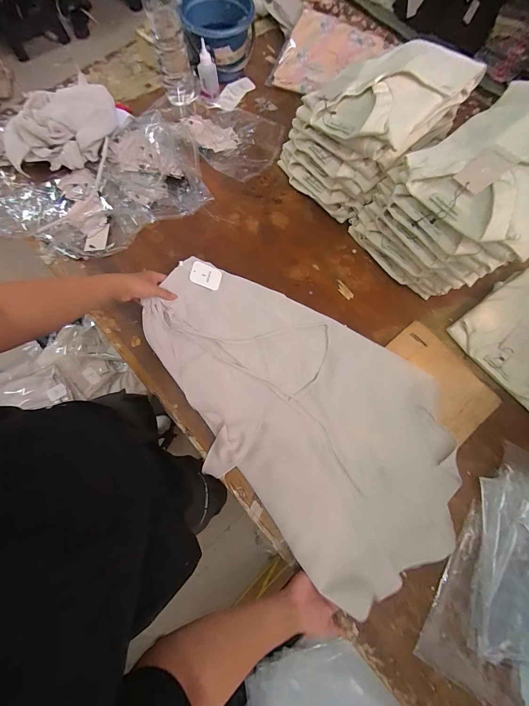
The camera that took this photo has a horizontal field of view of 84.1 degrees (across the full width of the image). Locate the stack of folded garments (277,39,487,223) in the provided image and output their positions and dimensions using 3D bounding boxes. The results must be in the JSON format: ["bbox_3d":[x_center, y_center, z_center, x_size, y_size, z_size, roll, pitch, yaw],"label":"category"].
[{"bbox_3d":[0.213,-0.505,0.664,0.259,0.257,0.275,-41,80,-11],"label":"stack of folded garments"}]

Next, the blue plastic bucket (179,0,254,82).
[{"bbox_3d":[-0.119,-0.852,0.786,0.182,0.148,0.197,-8,76,-4],"label":"blue plastic bucket"}]

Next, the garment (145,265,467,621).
[{"bbox_3d":[0.053,0.101,0.594,0.717,0.048,0.427,35,77,9],"label":"garment"}]

